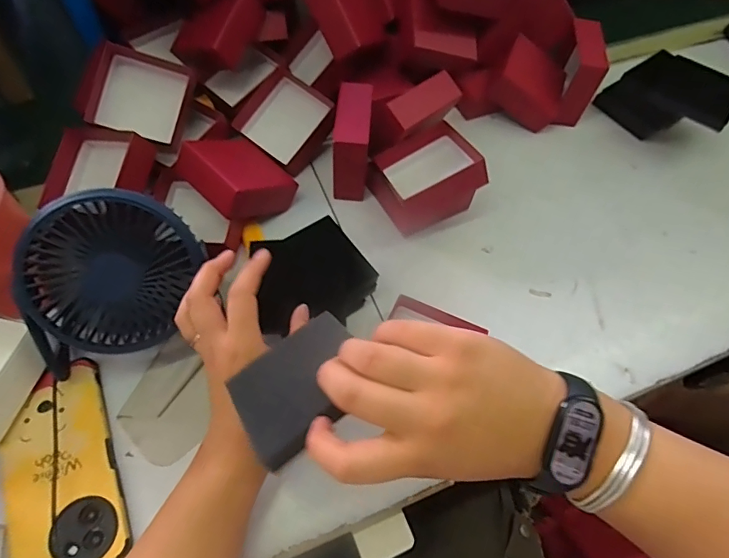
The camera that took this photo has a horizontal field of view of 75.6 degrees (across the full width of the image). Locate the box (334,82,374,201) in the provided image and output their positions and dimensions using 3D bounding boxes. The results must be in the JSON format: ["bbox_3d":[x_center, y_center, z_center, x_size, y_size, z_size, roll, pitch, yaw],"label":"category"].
[{"bbox_3d":[-0.012,-0.143,0.508,0.033,0.089,0.089,5,61,0],"label":"box"}]

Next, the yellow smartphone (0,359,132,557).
[{"bbox_3d":[-0.239,0.149,0.365,0.078,0.013,0.159,-22,65,-14],"label":"yellow smartphone"}]

